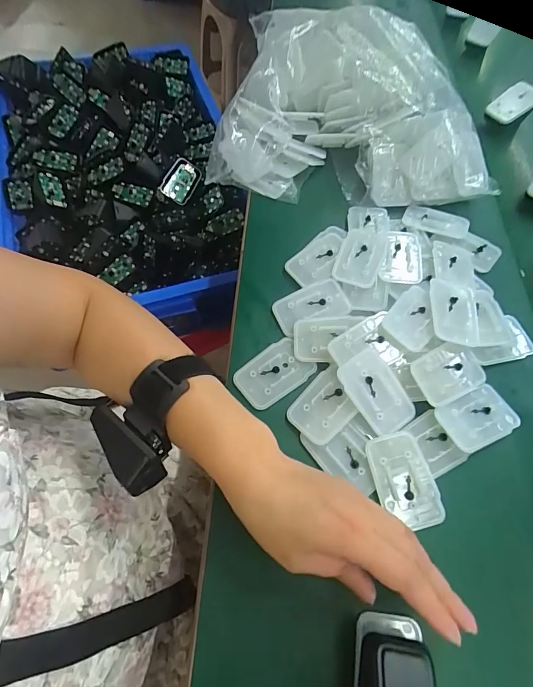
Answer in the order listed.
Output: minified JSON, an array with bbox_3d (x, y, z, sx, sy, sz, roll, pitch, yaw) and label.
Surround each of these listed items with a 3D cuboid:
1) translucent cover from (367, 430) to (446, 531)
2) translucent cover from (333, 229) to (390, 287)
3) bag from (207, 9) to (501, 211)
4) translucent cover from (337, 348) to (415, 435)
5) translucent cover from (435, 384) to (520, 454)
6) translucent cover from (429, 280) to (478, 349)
[{"bbox_3d":[0.106,0.106,0.289,0.043,0.007,0.068,-12,64,-9],"label":"translucent cover"},{"bbox_3d":[0.094,-0.087,0.373,0.042,0.010,0.069,21,64,8],"label":"translucent cover"},{"bbox_3d":[0.099,-0.279,0.430,0.302,0.111,0.210,6,63,0],"label":"bag"},{"bbox_3d":[0.092,0.039,0.311,0.044,0.004,0.067,-35,86,-17],"label":"translucent cover"},{"bbox_3d":[0.174,0.061,0.306,0.064,0.007,0.040,-21,66,-13],"label":"translucent cover"},{"bbox_3d":[0.170,-0.029,0.337,0.043,0.006,0.063,11,66,-4],"label":"translucent cover"}]

